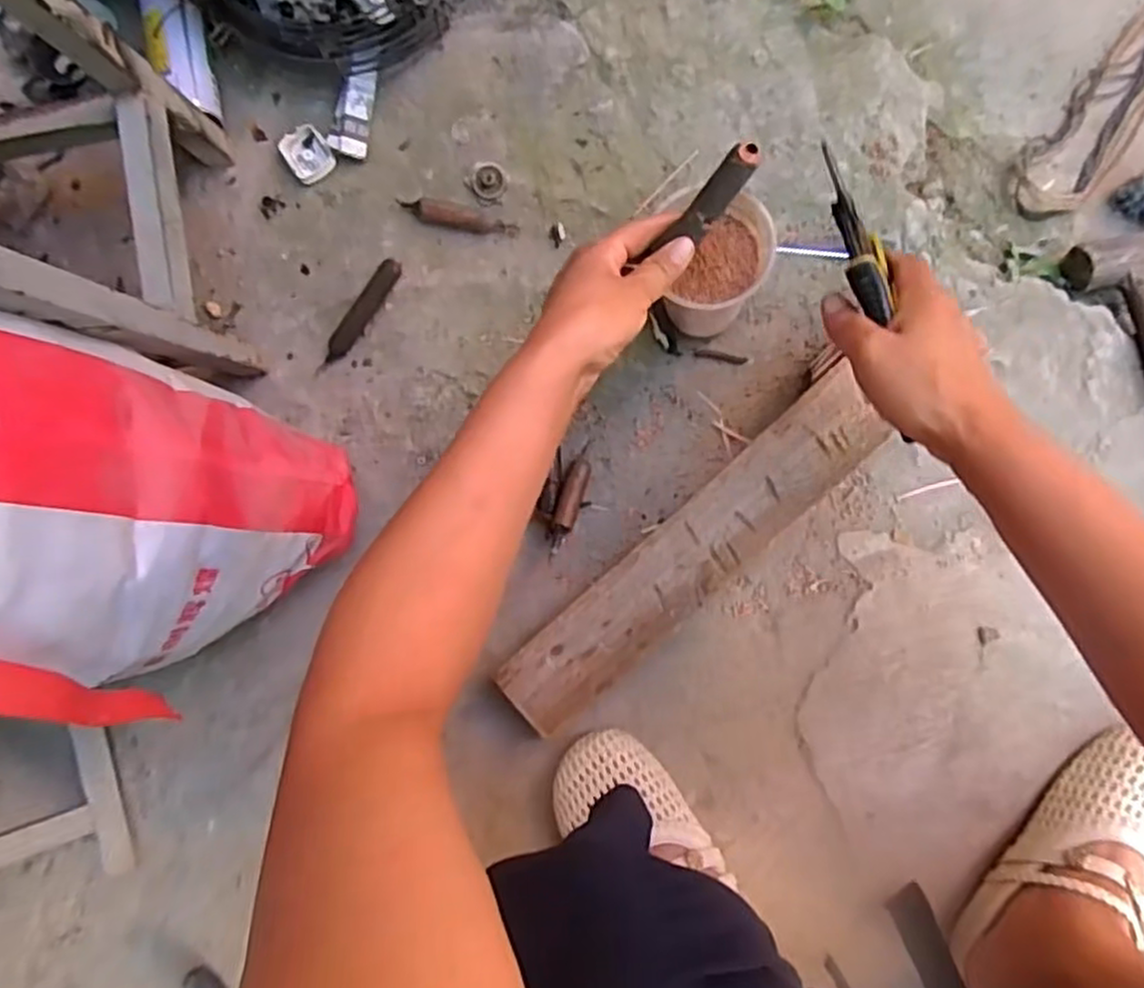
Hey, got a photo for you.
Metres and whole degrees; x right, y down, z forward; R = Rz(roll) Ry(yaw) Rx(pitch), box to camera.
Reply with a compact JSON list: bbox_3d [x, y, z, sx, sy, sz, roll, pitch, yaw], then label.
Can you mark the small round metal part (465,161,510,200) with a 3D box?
[{"bbox_3d":[-0.074,-0.280,0.643,0.033,0.007,0.033,0,88,6],"label":"small round metal part"}]

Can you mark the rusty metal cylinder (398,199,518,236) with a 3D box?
[{"bbox_3d":[-0.102,-0.246,0.640,0.106,0.013,0.021,14,90,6],"label":"rusty metal cylinder"}]

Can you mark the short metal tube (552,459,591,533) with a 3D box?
[{"bbox_3d":[0.000,0.000,0.627,0.021,0.012,0.070,15,70,6],"label":"short metal tube"}]

